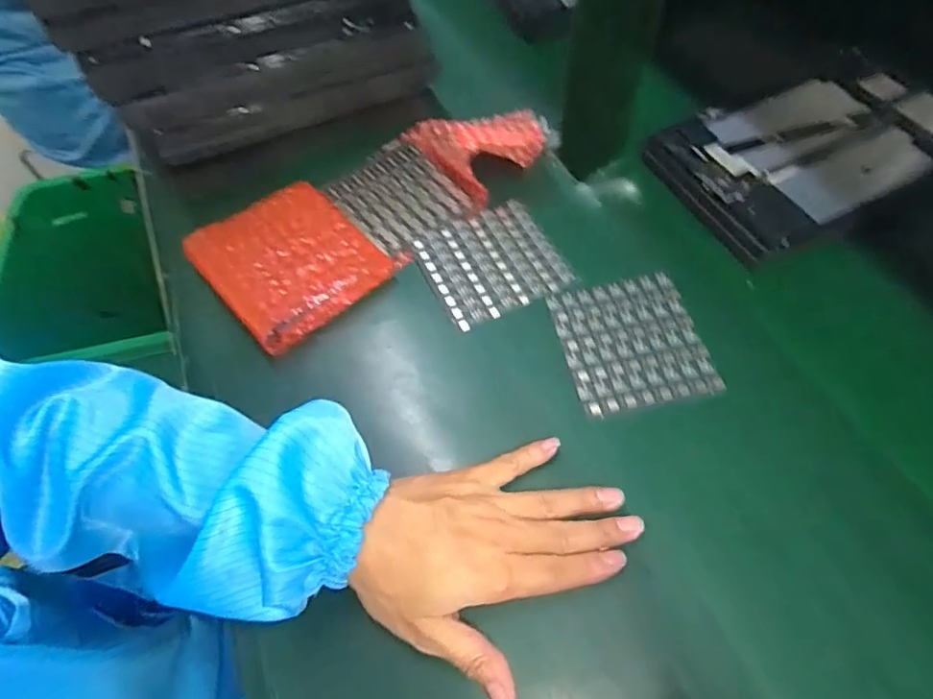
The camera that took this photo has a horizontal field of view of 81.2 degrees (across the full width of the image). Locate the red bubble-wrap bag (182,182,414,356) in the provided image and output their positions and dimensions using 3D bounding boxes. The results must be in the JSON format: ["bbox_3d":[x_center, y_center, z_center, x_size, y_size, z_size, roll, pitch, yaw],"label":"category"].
[{"bbox_3d":[-0.134,-0.072,0.424,0.123,0.025,0.122,-39,66,-18],"label":"red bubble-wrap bag"}]

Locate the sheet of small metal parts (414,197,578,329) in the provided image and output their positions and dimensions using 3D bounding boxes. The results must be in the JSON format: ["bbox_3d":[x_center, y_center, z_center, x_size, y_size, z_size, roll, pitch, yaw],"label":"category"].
[{"bbox_3d":[0.020,-0.069,0.430,0.100,0.004,0.094,-24,62,-11],"label":"sheet of small metal parts"}]

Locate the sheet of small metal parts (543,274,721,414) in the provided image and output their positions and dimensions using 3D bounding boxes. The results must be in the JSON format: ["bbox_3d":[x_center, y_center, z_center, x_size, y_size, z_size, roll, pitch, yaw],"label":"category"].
[{"bbox_3d":[0.115,-0.006,0.383,0.093,0.006,0.101,-11,60,-4],"label":"sheet of small metal parts"}]

